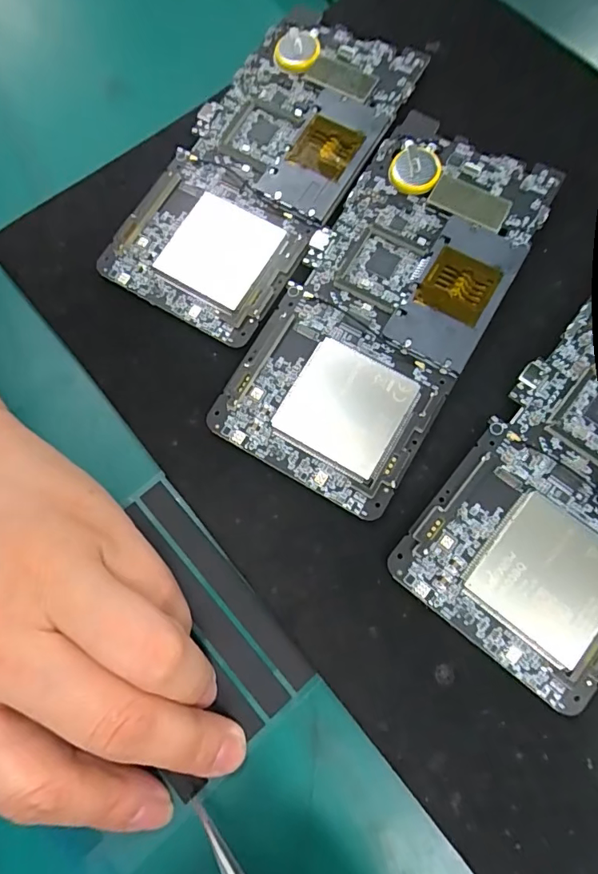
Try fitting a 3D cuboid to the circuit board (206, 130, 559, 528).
[{"bbox_3d":[0.033,-0.050,0.179,0.072,0.006,0.146,30,84,11],"label":"circuit board"}]

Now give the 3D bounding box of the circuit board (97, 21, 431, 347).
[{"bbox_3d":[-0.015,-0.111,0.196,0.072,0.006,0.144,30,84,10],"label":"circuit board"}]

